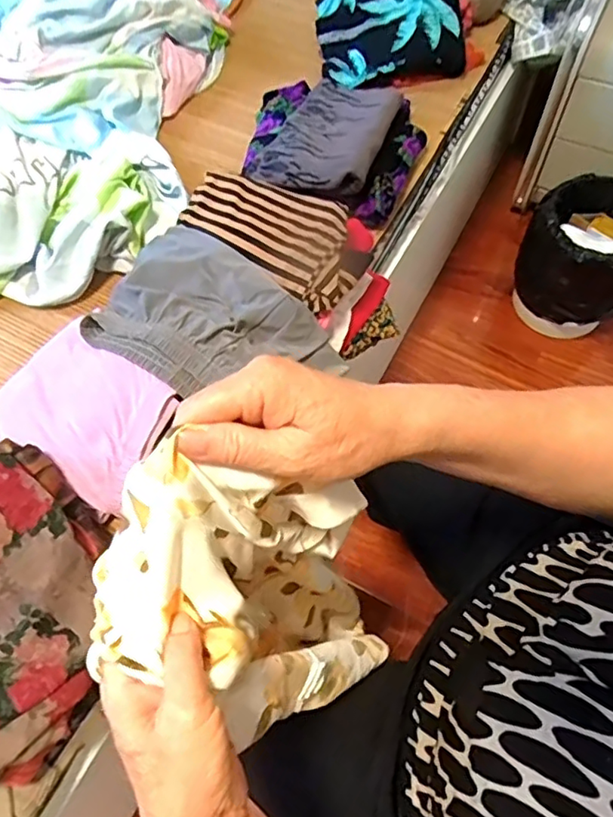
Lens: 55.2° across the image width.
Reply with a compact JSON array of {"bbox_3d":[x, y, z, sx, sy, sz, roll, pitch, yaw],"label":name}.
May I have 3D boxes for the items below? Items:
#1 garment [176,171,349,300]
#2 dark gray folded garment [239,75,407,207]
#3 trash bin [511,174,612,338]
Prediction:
[{"bbox_3d":[-0.055,-0.239,0.741,0.215,0.035,0.124,34,69,19],"label":"garment"},{"bbox_3d":[0.035,-0.424,0.893,0.174,0.046,0.282,18,65,13],"label":"dark gray folded garment"},{"bbox_3d":[0.555,-0.300,1.194,0.227,0.244,0.206,29,68,17],"label":"trash bin"}]

